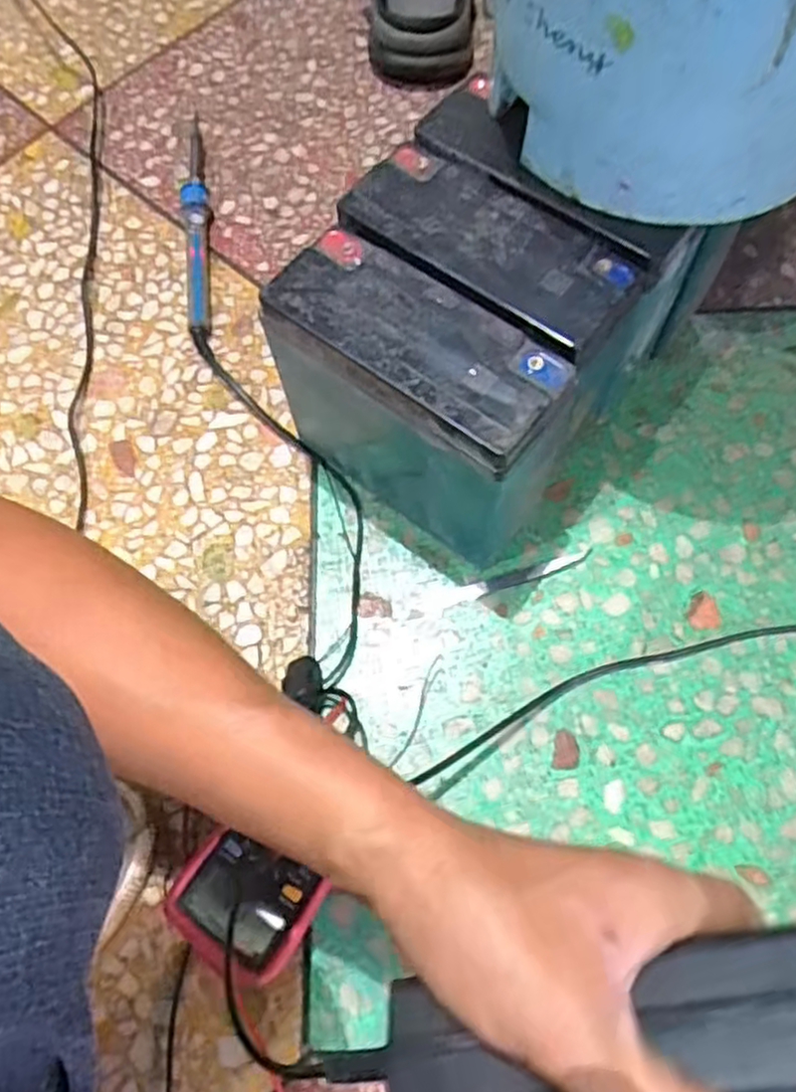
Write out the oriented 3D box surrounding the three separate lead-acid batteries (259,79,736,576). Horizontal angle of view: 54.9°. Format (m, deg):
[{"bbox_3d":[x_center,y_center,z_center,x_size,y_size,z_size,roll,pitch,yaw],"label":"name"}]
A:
[{"bbox_3d":[0.069,-0.155,0.521,0.187,0.169,0.261,34,73,15],"label":"three separate lead-acid batteries"}]

